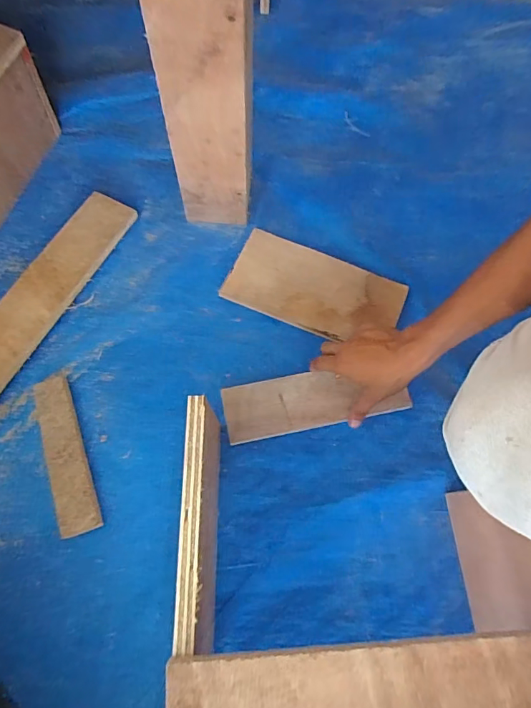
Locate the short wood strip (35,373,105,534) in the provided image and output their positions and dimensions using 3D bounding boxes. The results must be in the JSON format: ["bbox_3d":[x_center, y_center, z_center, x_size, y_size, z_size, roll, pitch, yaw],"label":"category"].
[{"bbox_3d":[-0.266,0.130,0.593,0.049,0.020,0.209,-20,71,-9],"label":"short wood strip"}]

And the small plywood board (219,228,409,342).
[{"bbox_3d":[0.076,-0.099,0.687,0.257,0.013,0.127,24,71,7],"label":"small plywood board"}]

